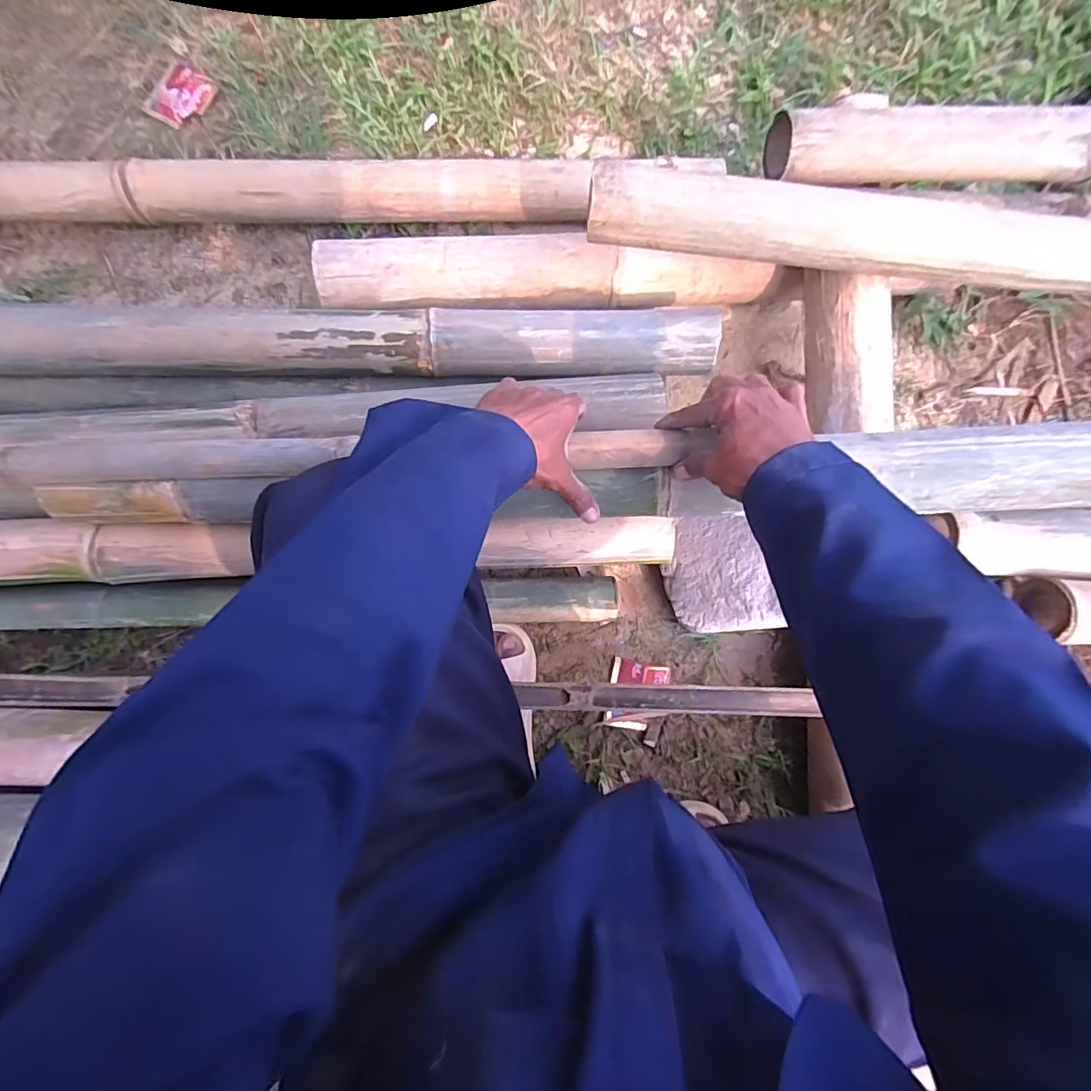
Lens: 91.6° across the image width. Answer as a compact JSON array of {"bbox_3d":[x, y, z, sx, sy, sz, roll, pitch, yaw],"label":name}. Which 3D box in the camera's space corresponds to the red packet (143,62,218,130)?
[{"bbox_3d":[-0.490,-0.603,0.716,0.073,0.006,0.085,31,82,3],"label":"red packet"}]

